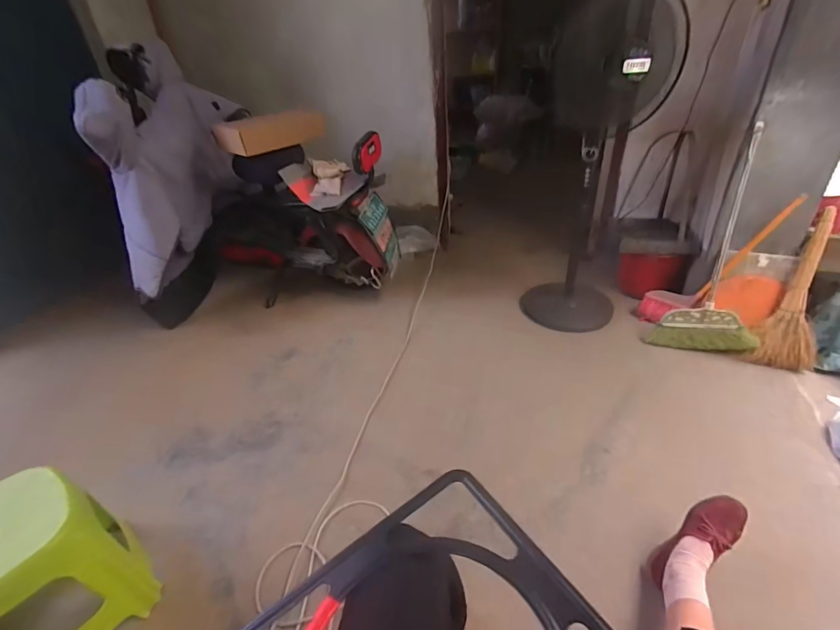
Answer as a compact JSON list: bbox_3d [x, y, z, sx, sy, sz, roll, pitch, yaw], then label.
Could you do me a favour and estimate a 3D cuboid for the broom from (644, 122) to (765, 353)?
[{"bbox_3d":[1.110,-0.249,1.494,0.348,0.803,0.127,12,15,25],"label":"broom"}]

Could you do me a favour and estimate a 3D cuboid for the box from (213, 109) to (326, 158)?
[{"bbox_3d":[-0.604,-0.772,1.709,0.160,0.124,0.469,19,38,32],"label":"box"}]

